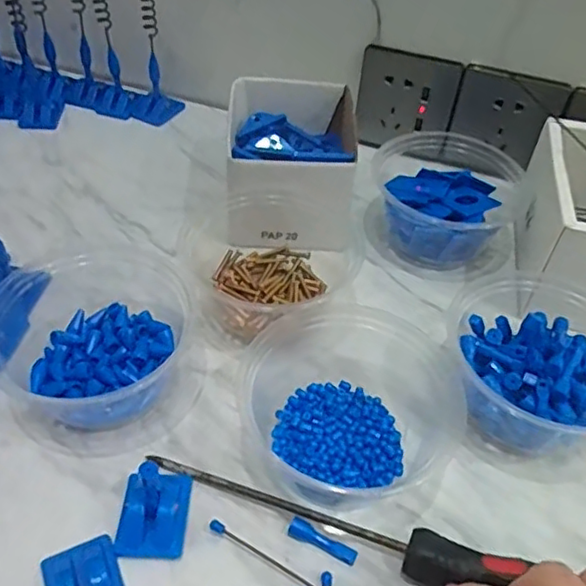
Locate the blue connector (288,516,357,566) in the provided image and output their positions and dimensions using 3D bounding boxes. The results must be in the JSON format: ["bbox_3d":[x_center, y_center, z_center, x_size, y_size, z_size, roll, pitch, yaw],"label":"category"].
[{"bbox_3d":[0.016,0.128,0.317,0.037,0.006,0.009,20,49,14],"label":"blue connector"}]

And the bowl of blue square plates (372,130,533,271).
[{"bbox_3d":[0.116,-0.071,0.479,0.111,0.064,0.100,21,49,15],"label":"bowl of blue square plates"}]

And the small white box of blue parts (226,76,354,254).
[{"bbox_3d":[-0.004,-0.100,0.485,0.097,0.078,0.128,2,47,-2],"label":"small white box of blue parts"}]

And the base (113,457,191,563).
[{"bbox_3d":[-0.072,0.111,0.317,0.034,0.021,0.044,5,47,0],"label":"base"}]

